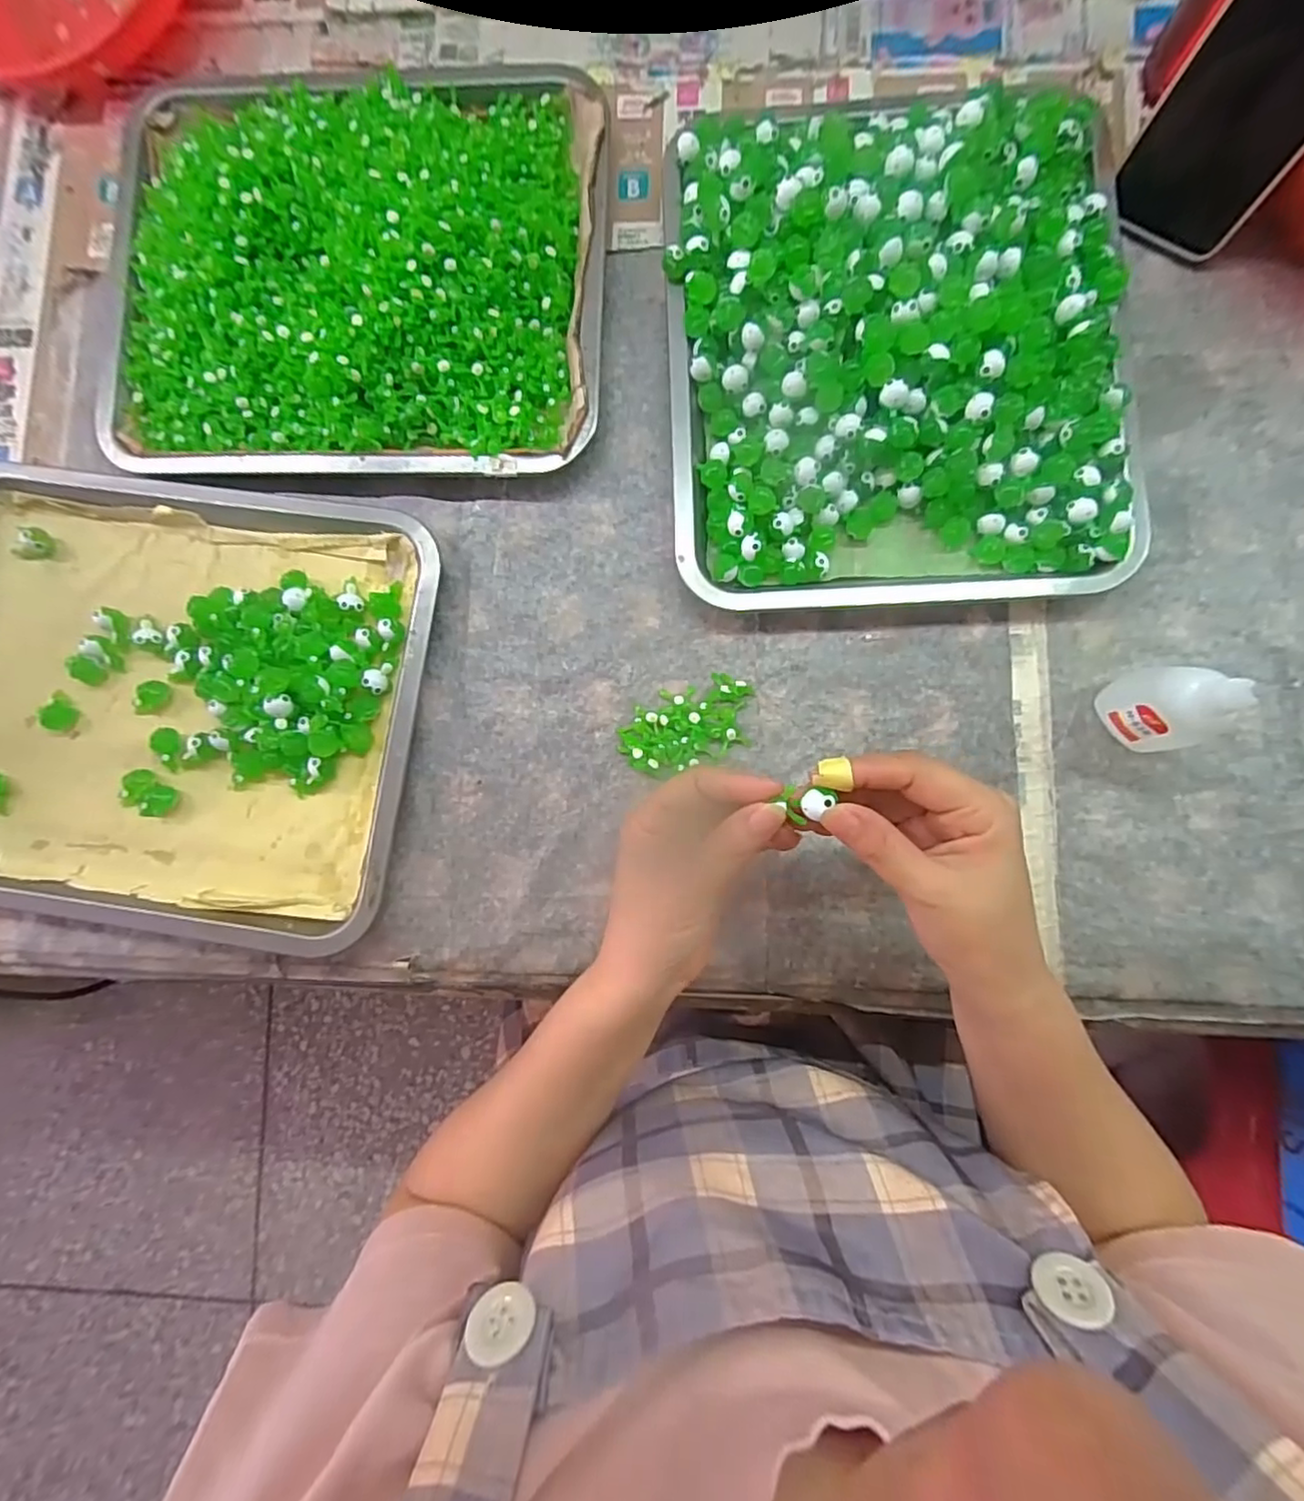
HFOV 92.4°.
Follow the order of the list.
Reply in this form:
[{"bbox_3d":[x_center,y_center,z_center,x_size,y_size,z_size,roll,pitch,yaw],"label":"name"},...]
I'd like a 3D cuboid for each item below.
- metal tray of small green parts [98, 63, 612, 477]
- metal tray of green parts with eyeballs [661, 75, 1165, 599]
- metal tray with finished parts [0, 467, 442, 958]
[{"bbox_3d":[-0.182,-0.297,0.374,0.304,0.053,0.253,2,86,3],"label":"metal tray of small green parts"},{"bbox_3d":[0.139,-0.234,0.354,0.256,0.056,0.288,-2,85,3],"label":"metal tray of green parts with eyeballs"},{"bbox_3d":[-0.293,-0.031,0.378,0.309,0.026,0.264,7,86,3],"label":"metal tray with finished parts"}]

